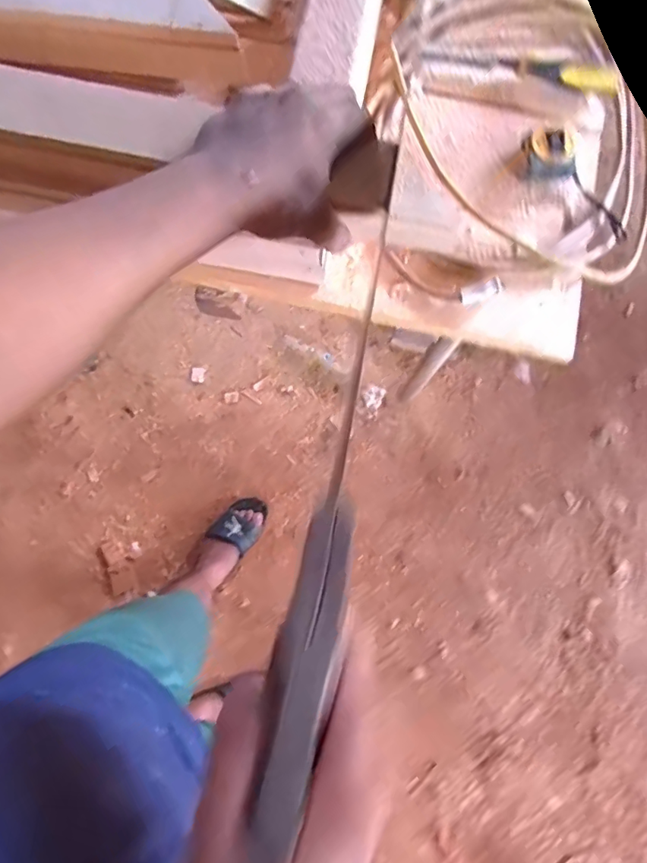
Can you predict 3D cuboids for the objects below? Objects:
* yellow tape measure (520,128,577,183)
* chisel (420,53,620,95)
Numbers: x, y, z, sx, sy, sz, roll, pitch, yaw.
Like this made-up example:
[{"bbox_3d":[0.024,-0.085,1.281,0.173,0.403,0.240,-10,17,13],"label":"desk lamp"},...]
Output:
[{"bbox_3d":[0.270,-0.328,0.580,0.063,0.031,0.050,0,79,-2],"label":"yellow tape measure"},{"bbox_3d":[0.248,-0.454,0.610,0.240,0.020,0.030,9,79,0],"label":"chisel"}]

